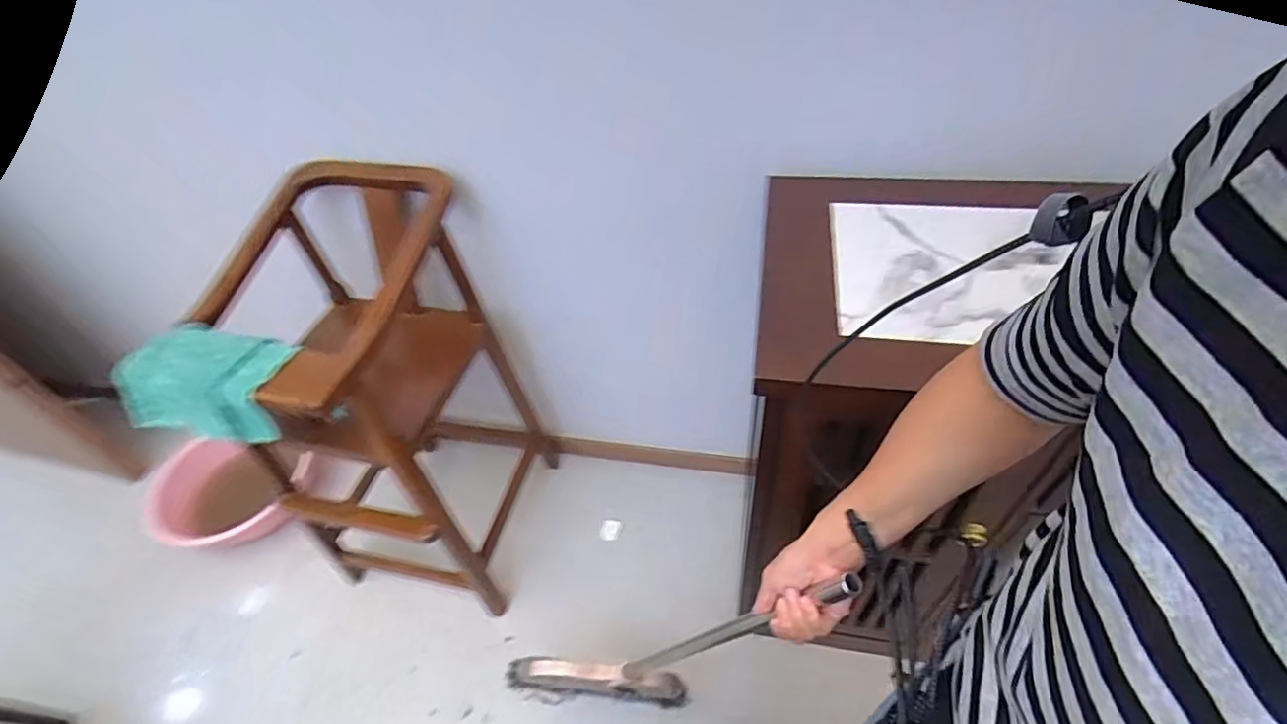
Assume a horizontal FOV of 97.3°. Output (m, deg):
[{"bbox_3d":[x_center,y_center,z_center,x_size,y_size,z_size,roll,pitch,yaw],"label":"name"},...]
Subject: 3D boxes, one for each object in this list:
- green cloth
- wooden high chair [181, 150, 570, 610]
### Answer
[{"bbox_3d":[-0.619,0.029,0.829,0.239,0.105,0.130,3,48,8],"label":"green cloth"},{"bbox_3d":[-0.550,0.095,1.178,0.493,0.825,0.474,5,48,10],"label":"wooden high chair"}]

